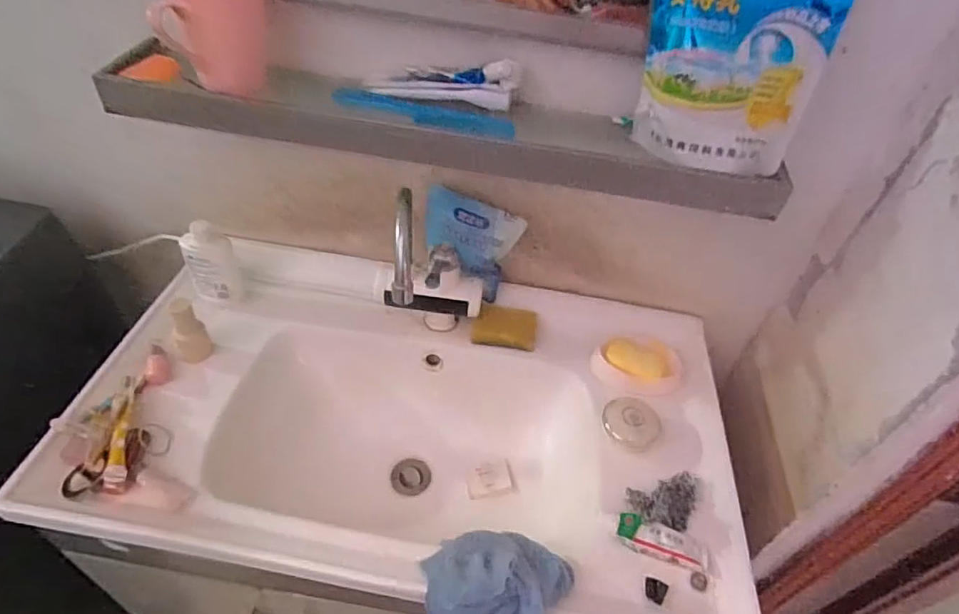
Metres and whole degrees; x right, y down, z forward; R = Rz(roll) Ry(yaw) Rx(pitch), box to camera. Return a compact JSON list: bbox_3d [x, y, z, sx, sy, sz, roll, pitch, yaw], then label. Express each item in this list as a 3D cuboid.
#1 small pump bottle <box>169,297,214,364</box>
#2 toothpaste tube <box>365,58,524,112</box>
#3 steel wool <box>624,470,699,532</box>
[{"bbox_3d":[-0.383,0.033,0.731,0.043,0.090,0.035,-25,52,-28],"label":"small pump bottle"},{"bbox_3d":[-0.039,-0.261,0.629,0.164,0.051,0.026,8,44,2],"label":"toothpaste tube"},{"bbox_3d":[0.223,0.228,0.651,0.102,0.033,0.057,-12,46,-17],"label":"steel wool"}]

